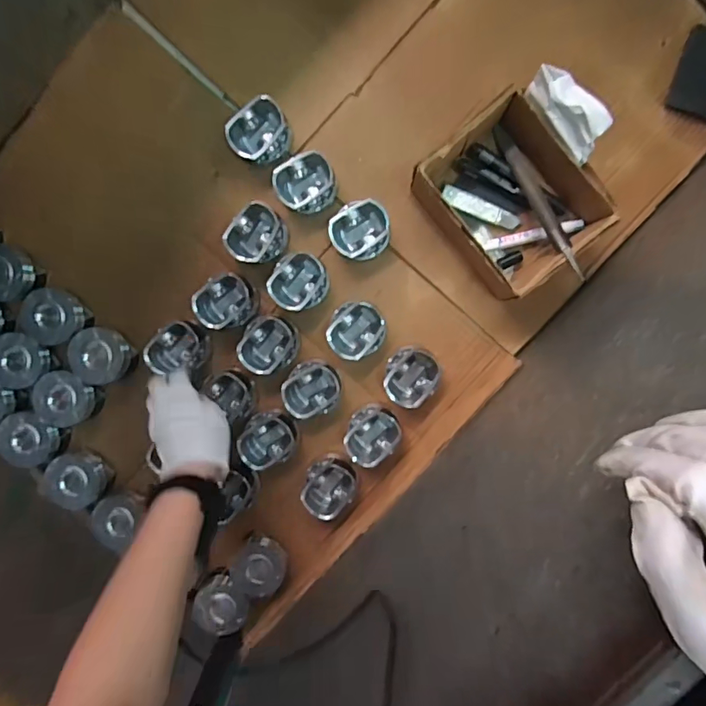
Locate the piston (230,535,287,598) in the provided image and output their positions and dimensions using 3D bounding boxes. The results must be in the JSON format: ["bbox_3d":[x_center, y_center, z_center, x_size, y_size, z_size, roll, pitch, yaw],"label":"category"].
[{"bbox_3d":[-0.128,0.297,0.700,0.075,0.060,0.065,20,97,0],"label":"piston"}]

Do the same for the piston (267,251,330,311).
[{"bbox_3d":[-0.071,-0.095,0.657,0.072,0.049,0.076,0,96,2],"label":"piston"}]

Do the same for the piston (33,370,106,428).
[{"bbox_3d":[-0.390,0.060,0.674,0.074,0.050,0.076,0,96,2],"label":"piston"}]

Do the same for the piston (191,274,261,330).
[{"bbox_3d":[-0.167,-0.068,0.650,0.068,0.050,0.074,0,96,2],"label":"piston"}]

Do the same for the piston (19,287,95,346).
[{"bbox_3d":[-0.407,-0.050,0.675,0.081,0.053,0.076,-2,96,3],"label":"piston"}]

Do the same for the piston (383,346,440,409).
[{"bbox_3d":[0.079,0.031,0.660,0.071,0.044,0.077,0,96,2],"label":"piston"}]

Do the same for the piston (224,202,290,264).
[{"bbox_3d":[-0.126,-0.156,0.646,0.075,0.050,0.077,23,97,0],"label":"piston"}]

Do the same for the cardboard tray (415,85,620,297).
[{"bbox_3d":[0.190,-0.188,0.601,0.146,0.098,0.188,-40,93,6],"label":"cardboard tray"}]

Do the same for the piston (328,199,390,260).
[{"bbox_3d":[0.010,-0.162,0.644,0.075,0.046,0.073,0,96,2],"label":"piston"}]

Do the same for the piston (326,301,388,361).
[{"bbox_3d":[0.007,-0.031,0.657,0.073,0.053,0.073,0,96,2],"label":"piston"}]

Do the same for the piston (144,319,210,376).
[{"bbox_3d":[-0.237,-0.006,0.658,0.071,0.051,0.069,0,96,2],"label":"piston"}]

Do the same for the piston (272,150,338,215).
[{"bbox_3d":[-0.061,-0.222,0.647,0.078,0.041,0.073,0,96,2],"label":"piston"}]

